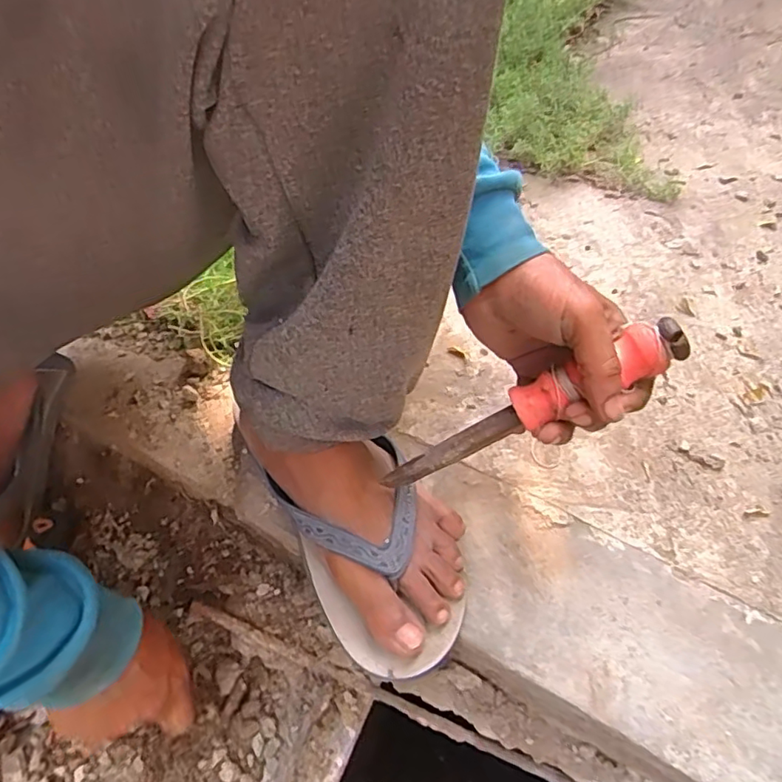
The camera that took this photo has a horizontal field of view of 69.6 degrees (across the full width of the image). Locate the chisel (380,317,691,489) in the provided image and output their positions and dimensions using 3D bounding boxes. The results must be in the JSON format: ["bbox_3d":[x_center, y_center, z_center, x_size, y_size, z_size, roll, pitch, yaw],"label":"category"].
[{"bbox_3d":[0.080,0.014,0.351,0.202,0.020,0.025,-30,52,19],"label":"chisel"}]

